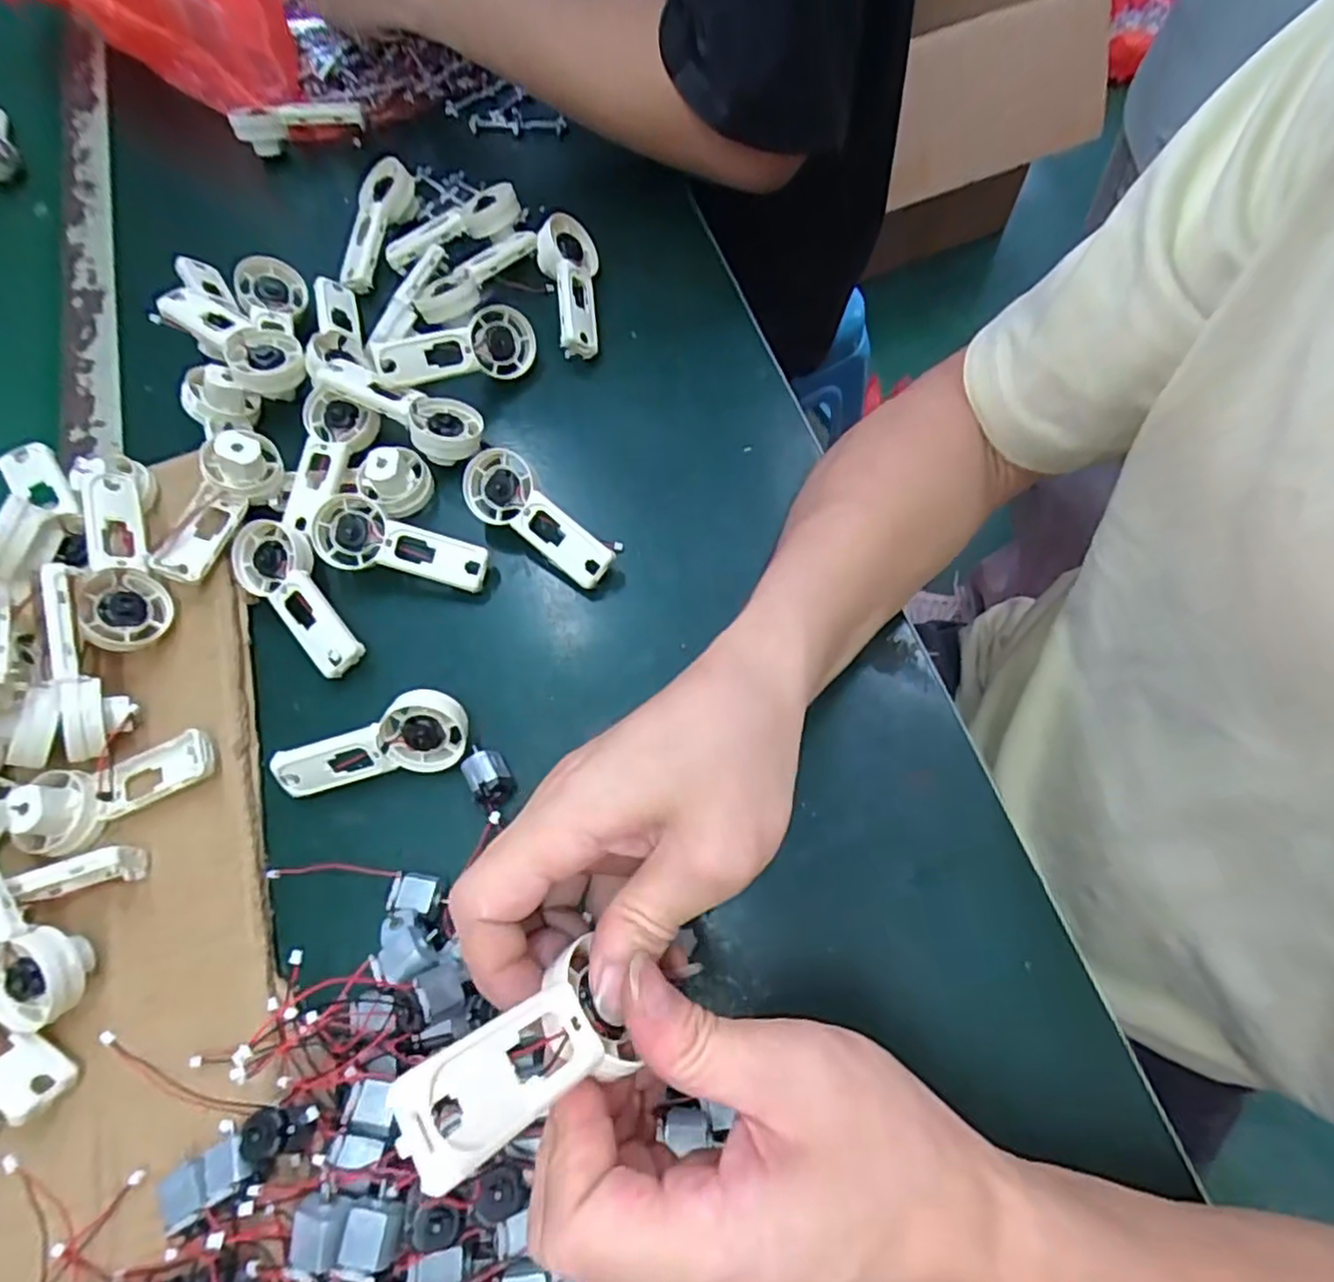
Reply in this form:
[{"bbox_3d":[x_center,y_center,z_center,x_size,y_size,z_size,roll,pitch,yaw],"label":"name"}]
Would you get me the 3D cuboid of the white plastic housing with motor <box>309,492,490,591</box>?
[{"bbox_3d":[-0.146,-0.049,0.378,0.094,0.030,0.036,18,72,11],"label":"white plastic housing with motor"}]

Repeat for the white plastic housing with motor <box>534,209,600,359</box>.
[{"bbox_3d":[-0.059,-0.221,0.429,0.036,0.033,0.086,-10,69,1],"label":"white plastic housing with motor"}]

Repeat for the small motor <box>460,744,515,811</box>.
[{"bbox_3d":[-0.085,0.066,0.335,0.018,0.017,0.030,-29,69,-6],"label":"small motor"}]

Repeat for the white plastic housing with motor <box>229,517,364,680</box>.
[{"bbox_3d":[-0.194,-0.026,0.370,0.039,0.025,0.095,-44,72,-11],"label":"white plastic housing with motor"}]

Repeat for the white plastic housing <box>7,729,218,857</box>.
[{"bbox_3d":[-0.259,0.070,0.331,0.086,0.025,0.036,-21,69,-3],"label":"white plastic housing"}]

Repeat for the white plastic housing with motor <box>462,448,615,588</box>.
[{"bbox_3d":[-0.069,-0.066,0.381,0.094,0.020,0.038,41,102,10],"label":"white plastic housing with motor"}]

